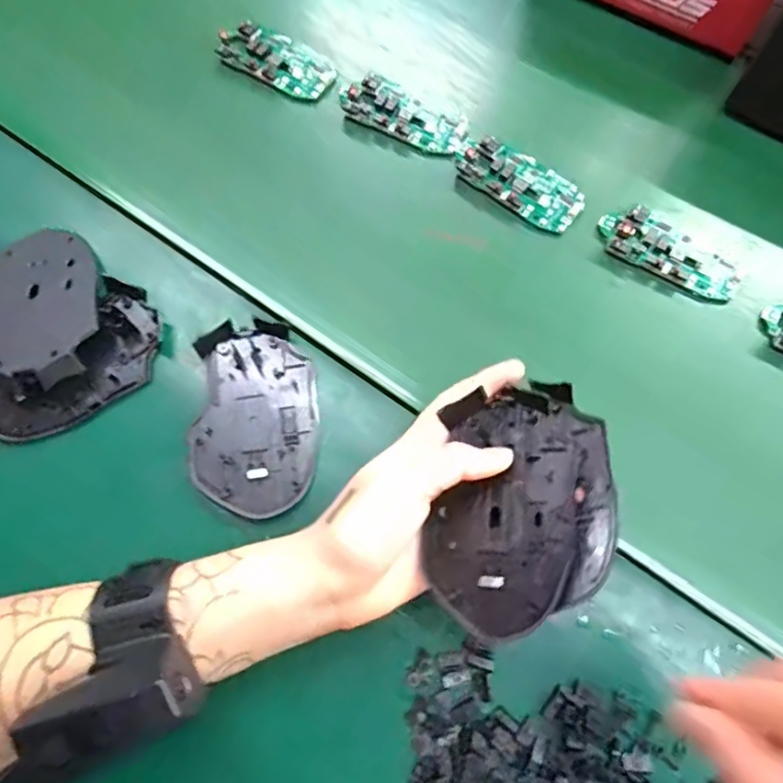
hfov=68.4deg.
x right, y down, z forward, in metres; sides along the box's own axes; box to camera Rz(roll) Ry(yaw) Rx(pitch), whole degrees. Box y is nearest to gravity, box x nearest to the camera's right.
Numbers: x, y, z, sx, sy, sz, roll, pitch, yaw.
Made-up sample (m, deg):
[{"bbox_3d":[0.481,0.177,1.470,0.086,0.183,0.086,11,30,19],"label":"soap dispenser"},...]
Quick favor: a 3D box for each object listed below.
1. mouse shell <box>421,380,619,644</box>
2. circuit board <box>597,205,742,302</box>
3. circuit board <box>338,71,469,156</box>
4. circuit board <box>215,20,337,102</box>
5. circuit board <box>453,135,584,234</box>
[{"bbox_3d":[0.065,0.058,0.288,0.084,0.036,0.119,-7,65,30],"label":"mouse shell"},{"bbox_3d":[0.189,-0.096,0.388,0.096,0.014,0.039,29,73,9],"label":"circuit board"},{"bbox_3d":[0.011,-0.206,0.425,0.092,0.015,0.045,31,74,10],"label":"circuit board"},{"bbox_3d":[-0.085,-0.256,0.443,0.088,0.017,0.049,25,73,8],"label":"circuit board"},{"bbox_3d":[0.090,-0.151,0.409,0.096,0.010,0.047,36,74,11],"label":"circuit board"}]

